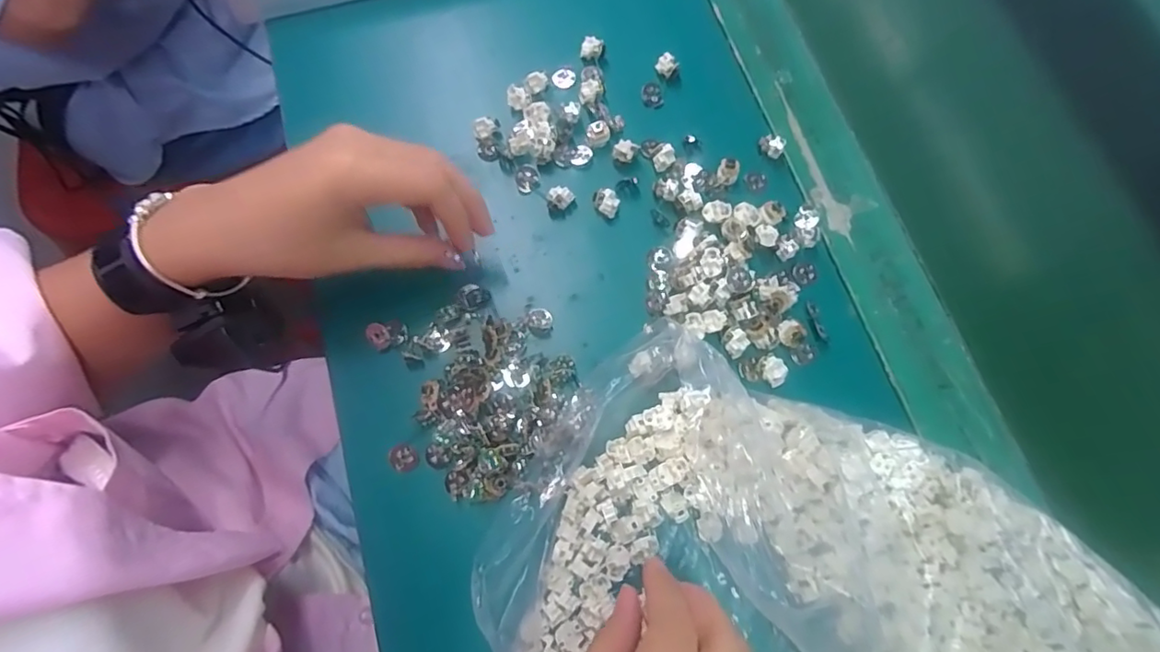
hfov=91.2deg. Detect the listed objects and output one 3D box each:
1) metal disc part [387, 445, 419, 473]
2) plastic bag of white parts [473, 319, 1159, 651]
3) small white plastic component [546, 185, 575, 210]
[{"bbox_3d":[-0.096,0.072,0.309,0.016,0.004,0.014,6,74,1],"label":"metal disc part"},{"bbox_3d":[0.116,0.163,0.247,0.328,0.072,0.250,37,77,10],"label":"plastic bag of white parts"},{"bbox_3d":[-0.012,-0.079,0.353,0.017,0.012,0.010,7,74,2],"label":"small white plastic component"}]

